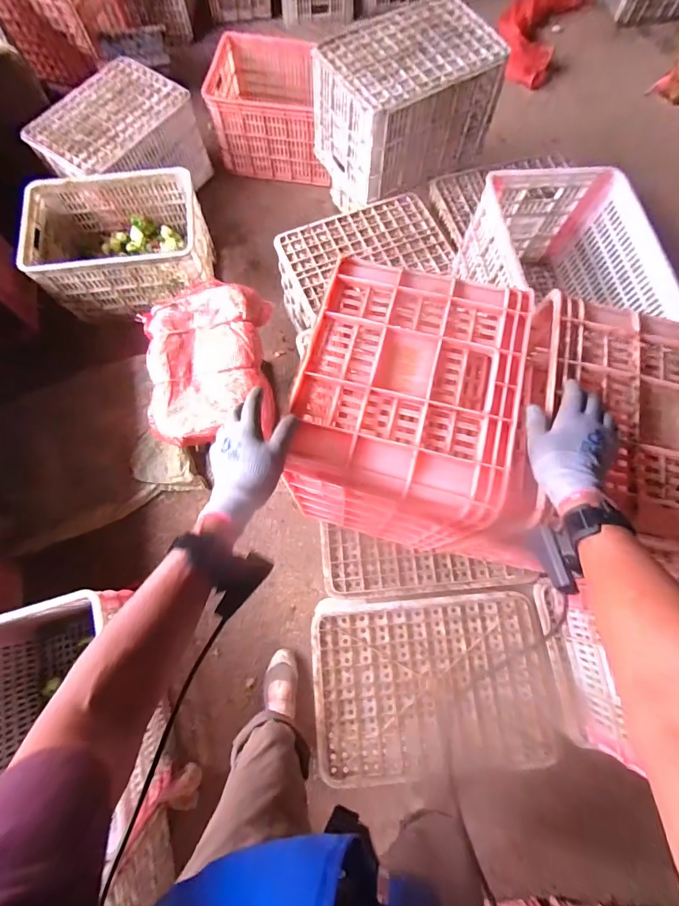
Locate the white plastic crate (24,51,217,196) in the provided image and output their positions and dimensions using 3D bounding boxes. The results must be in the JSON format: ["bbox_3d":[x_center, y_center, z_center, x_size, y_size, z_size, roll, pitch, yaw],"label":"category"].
[{"bbox_3d":[-0.789,-1.099,1.430,0.367,0.247,0.531,39,75,10],"label":"white plastic crate"}]

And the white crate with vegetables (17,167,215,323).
[{"bbox_3d":[-0.702,-0.696,1.302,0.491,0.241,0.367,-9,73,-4],"label":"white crate with vegetables"}]

